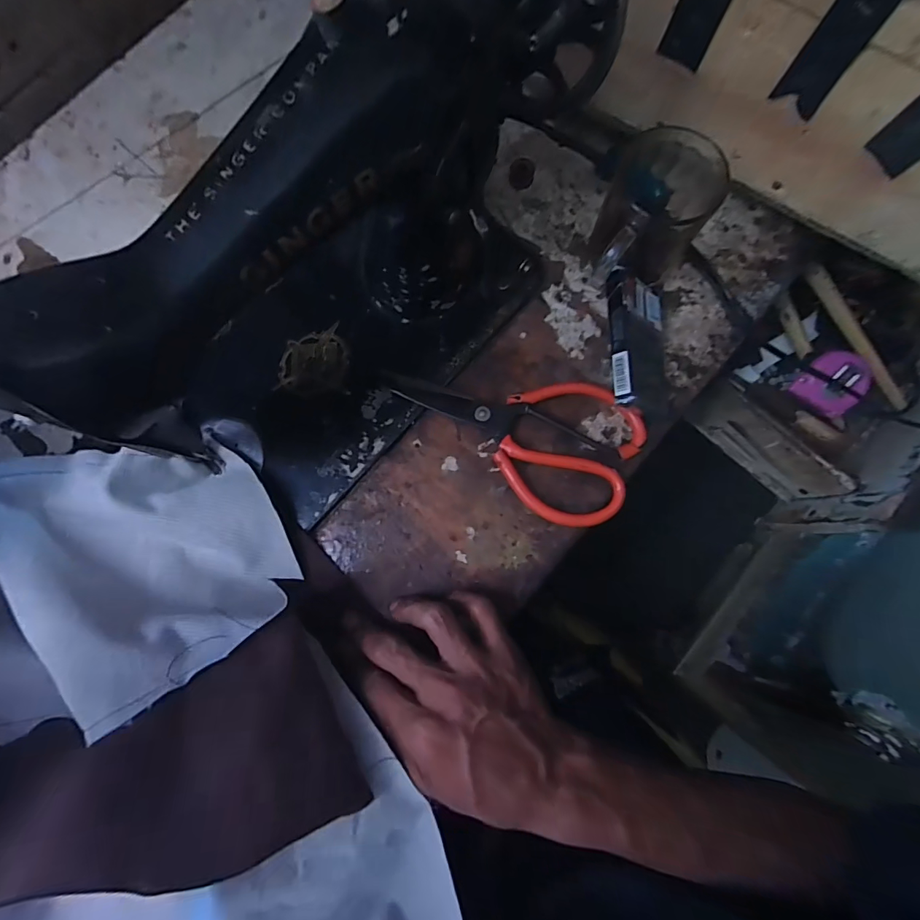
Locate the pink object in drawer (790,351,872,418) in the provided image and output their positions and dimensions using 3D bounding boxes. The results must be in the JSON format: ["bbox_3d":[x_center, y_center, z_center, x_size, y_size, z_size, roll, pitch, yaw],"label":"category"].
[{"bbox_3d":[0.353,-0.075,0.432,0.047,0.033,0.045,34,81,4],"label":"pink object in drawer"}]

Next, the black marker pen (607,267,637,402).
[{"bbox_3d":[0.111,-0.087,0.317,0.011,0.009,0.098,-1,80,1],"label":"black marker pen"}]

